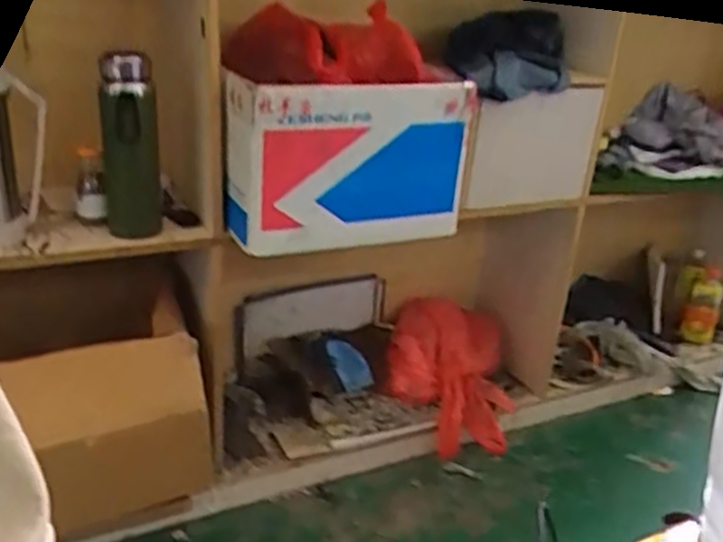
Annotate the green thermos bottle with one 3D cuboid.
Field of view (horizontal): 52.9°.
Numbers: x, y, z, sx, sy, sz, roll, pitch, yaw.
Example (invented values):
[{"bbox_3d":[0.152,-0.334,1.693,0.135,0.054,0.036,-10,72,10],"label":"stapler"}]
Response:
[{"bbox_3d":[-0.344,-0.178,1.080,0.080,0.275,0.064,-3,27,-17],"label":"green thermos bottle"}]

